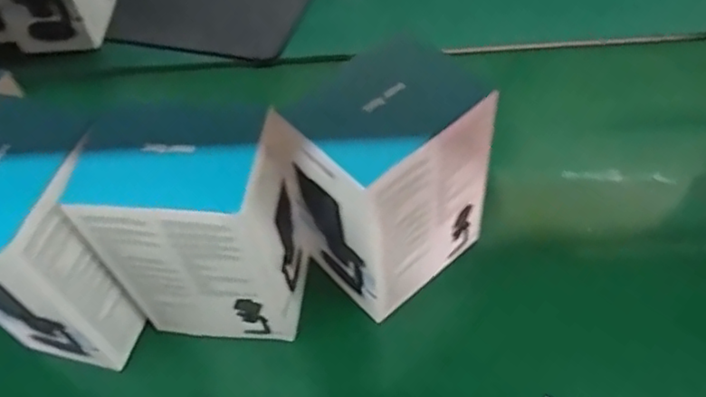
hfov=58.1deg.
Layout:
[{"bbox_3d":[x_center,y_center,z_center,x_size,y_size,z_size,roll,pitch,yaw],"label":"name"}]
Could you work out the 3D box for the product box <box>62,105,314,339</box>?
[{"bbox_3d":[-0.137,0.035,0.606,0.159,0.237,0.113,5,53,7],"label":"product box"}]

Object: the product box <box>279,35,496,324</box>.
[{"bbox_3d":[0.037,-0.009,0.620,0.163,0.217,0.117,-37,59,-22],"label":"product box"}]

